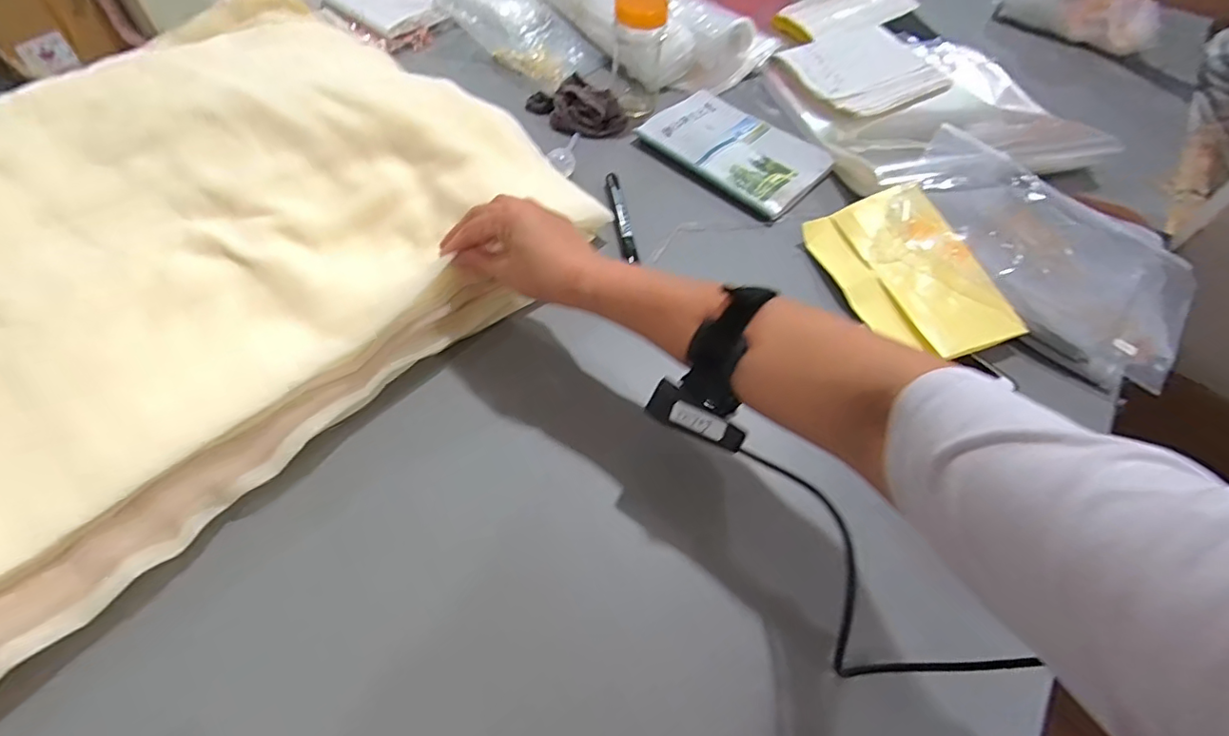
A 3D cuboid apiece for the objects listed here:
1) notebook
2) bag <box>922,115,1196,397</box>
[{"bbox_3d":[0.144,-0.271,0.676,0.213,0.010,0.138,39,62,20],"label":"notebook"},{"bbox_3d":[0.448,-0.133,0.586,0.294,0.045,0.218,36,61,18],"label":"bag"}]

